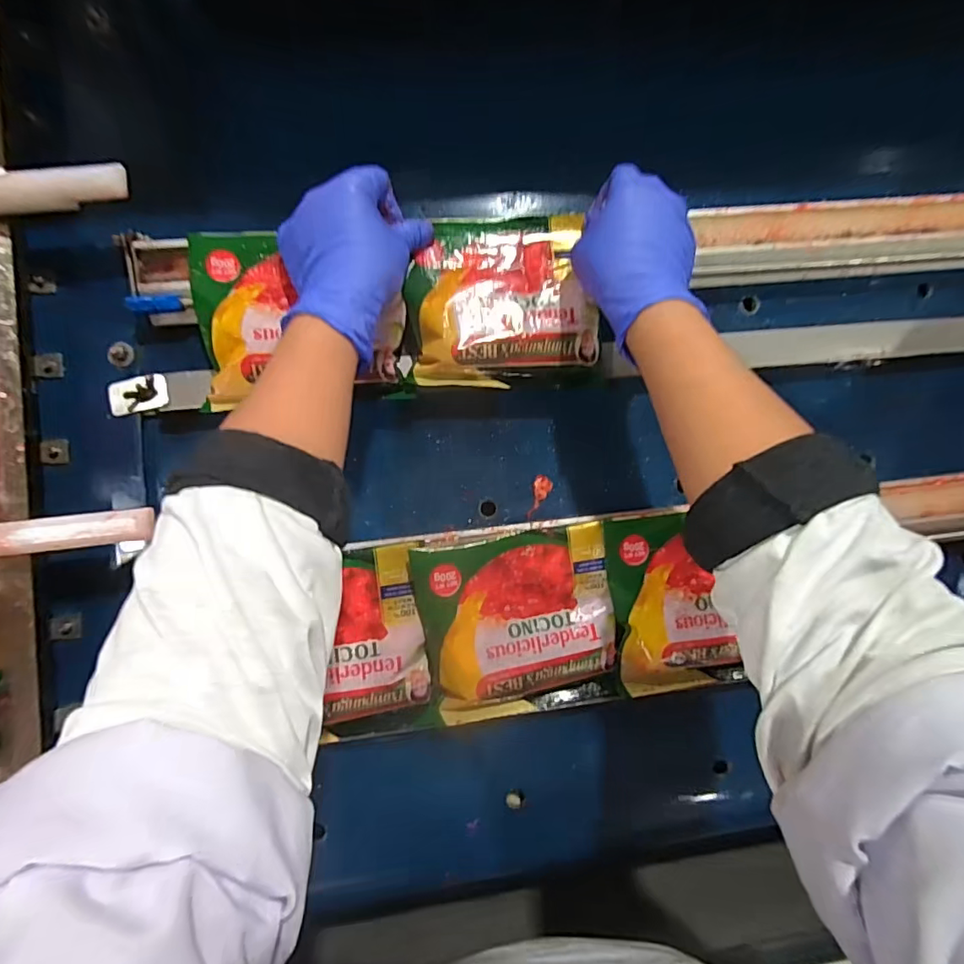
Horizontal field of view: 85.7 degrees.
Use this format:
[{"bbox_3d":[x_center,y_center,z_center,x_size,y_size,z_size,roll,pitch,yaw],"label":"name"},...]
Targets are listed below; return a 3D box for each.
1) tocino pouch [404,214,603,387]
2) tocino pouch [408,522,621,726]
[{"bbox_3d":[0.015,-0.136,0.384,0.137,0.020,0.123,-5,84,-7],"label":"tocino pouch"},{"bbox_3d":[0.028,0.103,0.378,0.138,0.037,0.128,-9,80,-6],"label":"tocino pouch"}]

